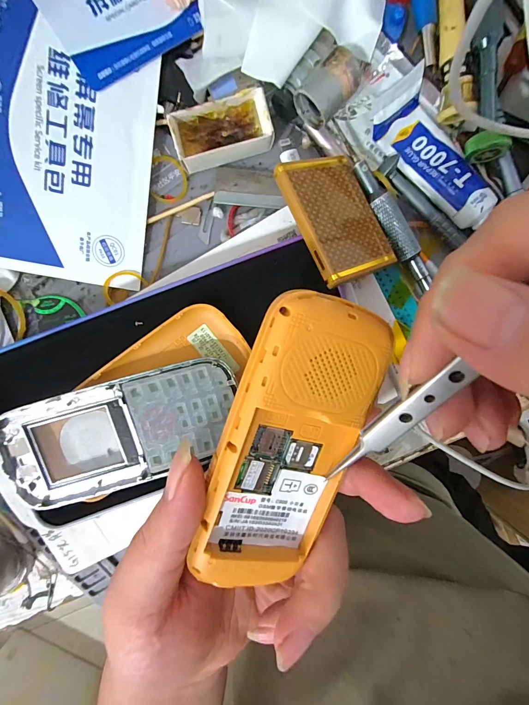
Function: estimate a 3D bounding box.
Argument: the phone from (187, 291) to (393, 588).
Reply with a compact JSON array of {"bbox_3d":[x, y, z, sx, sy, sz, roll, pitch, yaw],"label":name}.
[{"bbox_3d":[0.010,0.036,0.114,0.053,0.011,0.110,14,104,-20],"label":"phone"}]

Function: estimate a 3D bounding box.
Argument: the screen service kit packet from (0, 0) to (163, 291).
[{"bbox_3d":[-0.097,-0.103,0.150,0.081,0.006,0.133,8,102,-11],"label":"screen service kit packet"}]

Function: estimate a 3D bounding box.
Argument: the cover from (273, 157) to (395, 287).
[{"bbox_3d":[0.034,-0.063,0.146,0.045,0.004,0.060,-23,87,-25],"label":"cover"}]

